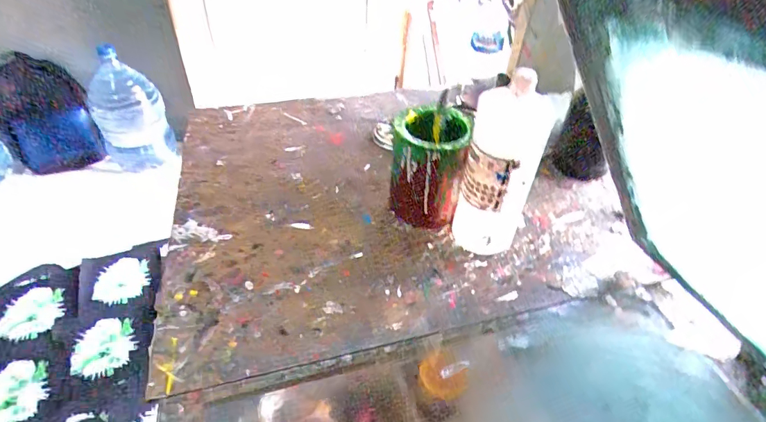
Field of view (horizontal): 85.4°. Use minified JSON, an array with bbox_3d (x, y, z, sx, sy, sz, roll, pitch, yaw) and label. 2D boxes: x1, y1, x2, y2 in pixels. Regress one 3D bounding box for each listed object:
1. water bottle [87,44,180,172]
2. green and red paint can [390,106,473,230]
[{"bbox_3d":[-1.002,-0.390,1.639,0.254,0.480,0.210,-30,52,-32],"label":"water bottle"},{"bbox_3d":[0.063,-0.061,0.596,0.098,0.144,0.109,5,41,3],"label":"green and red paint can"}]

